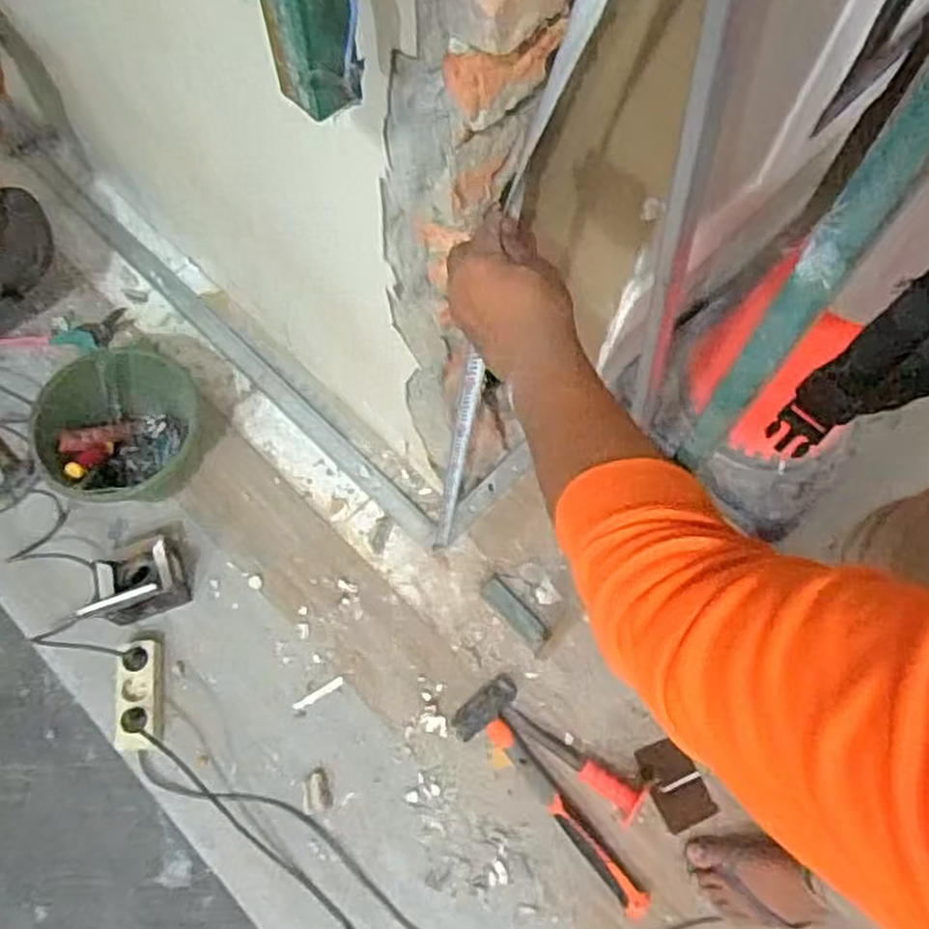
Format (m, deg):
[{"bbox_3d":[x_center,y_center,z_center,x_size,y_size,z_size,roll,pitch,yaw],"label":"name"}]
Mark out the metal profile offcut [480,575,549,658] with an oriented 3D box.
[{"bbox_3d":[0.082,0.237,1.223,0.044,0.007,0.139,-40,74,-16],"label":"metal profile offcut"}]

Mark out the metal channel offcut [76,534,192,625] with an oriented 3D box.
[{"bbox_3d":[-0.498,0.164,1.150,0.129,0.141,0.136,-12,68,-7],"label":"metal channel offcut"}]

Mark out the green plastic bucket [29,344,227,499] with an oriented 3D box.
[{"bbox_3d":[-0.543,-0.060,1.234,0.262,0.170,0.213,-37,73,-15],"label":"green plastic bucket"}]

